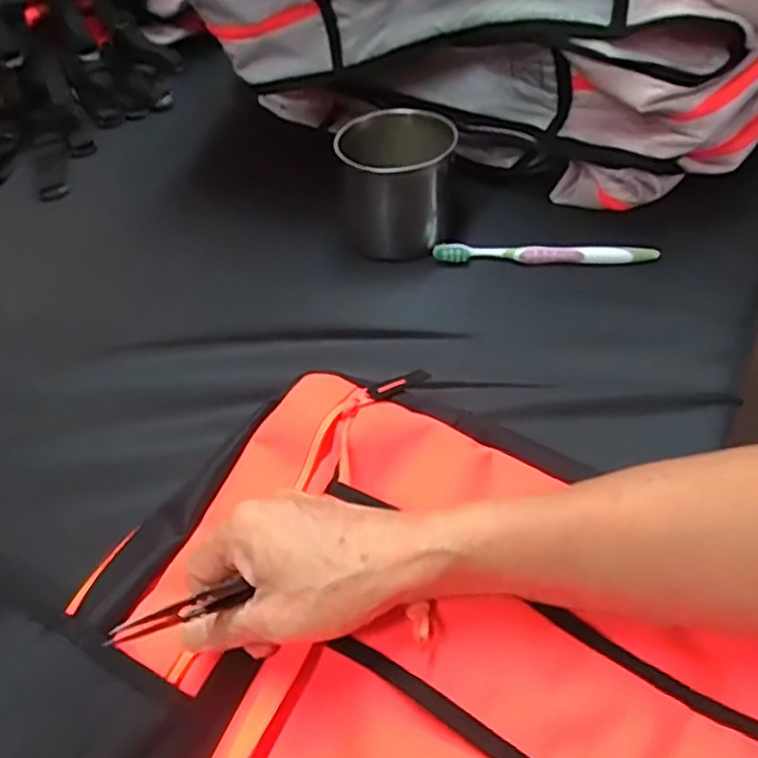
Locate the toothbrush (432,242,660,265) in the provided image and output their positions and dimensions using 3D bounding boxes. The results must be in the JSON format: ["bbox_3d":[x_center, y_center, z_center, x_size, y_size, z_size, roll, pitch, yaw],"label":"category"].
[{"bbox_3d":[0.142,-0.108,0.567,0.186,0.014,0.012,2,48,7],"label":"toothbrush"}]

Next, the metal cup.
[{"bbox_3d":[0.016,-0.176,0.588,0.098,0.093,0.099,-3,48,3],"label":"metal cup"}]

